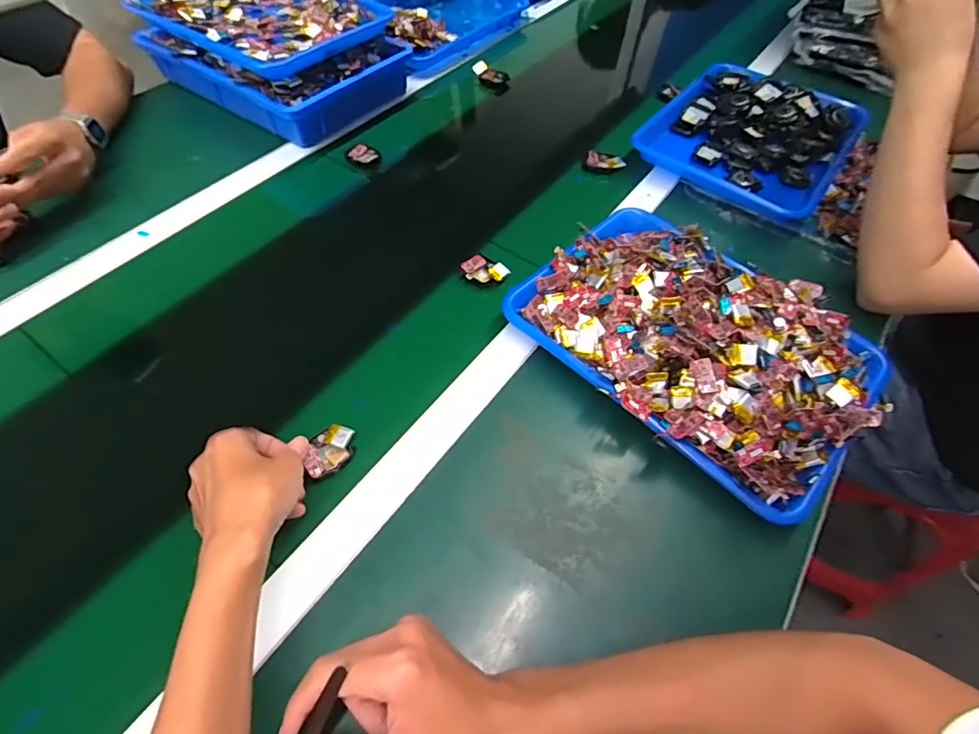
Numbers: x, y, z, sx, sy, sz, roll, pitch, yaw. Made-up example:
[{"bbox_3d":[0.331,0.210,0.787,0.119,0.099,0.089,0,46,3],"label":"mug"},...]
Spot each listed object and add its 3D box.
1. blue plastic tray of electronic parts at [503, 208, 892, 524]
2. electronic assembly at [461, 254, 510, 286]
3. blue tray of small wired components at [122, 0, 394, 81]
[{"bbox_3d":[0.205,-0.038,0.498,0.332,0.082,0.241,38,62,21],"label":"blue plastic tray of electronic parts"},{"bbox_3d":[-0.004,-0.113,0.582,0.055,0.013,0.037,12,56,5],"label":"electronic assembly"},{"bbox_3d":[-0.328,-0.516,0.730,0.303,0.035,0.238,30,60,18],"label":"blue tray of small wired components"}]

